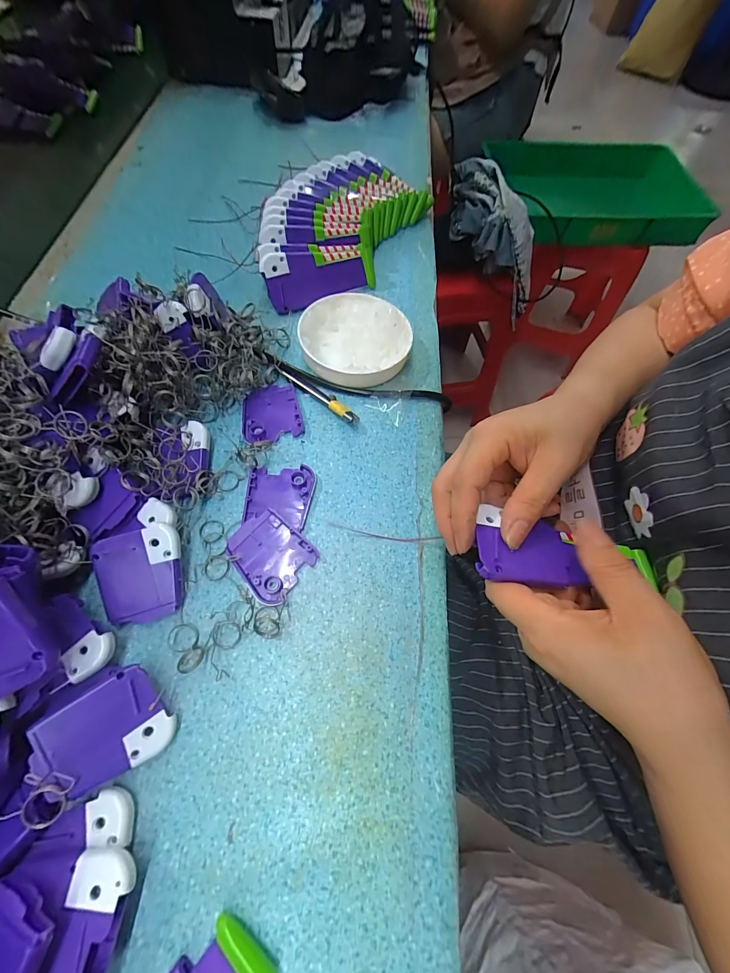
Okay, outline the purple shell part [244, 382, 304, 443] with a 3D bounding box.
[{"bbox_3d":[-0.085,-0.068,0.329,0.051,0.007,0.059,-13,66,-9],"label":"purple shell part"}]

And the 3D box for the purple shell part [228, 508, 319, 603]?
[{"bbox_3d":[-0.072,0.051,0.274,0.059,0.007,0.050,38,68,14],"label":"purple shell part"}]

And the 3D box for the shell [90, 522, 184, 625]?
[{"bbox_3d":[-0.153,0.060,0.250,0.051,0.011,0.062,-8,88,-13],"label":"shell"}]

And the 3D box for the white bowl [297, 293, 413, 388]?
[{"bbox_3d":[-0.009,-0.141,0.356,0.102,0.028,0.103,1,64,-2],"label":"white bowl"}]

